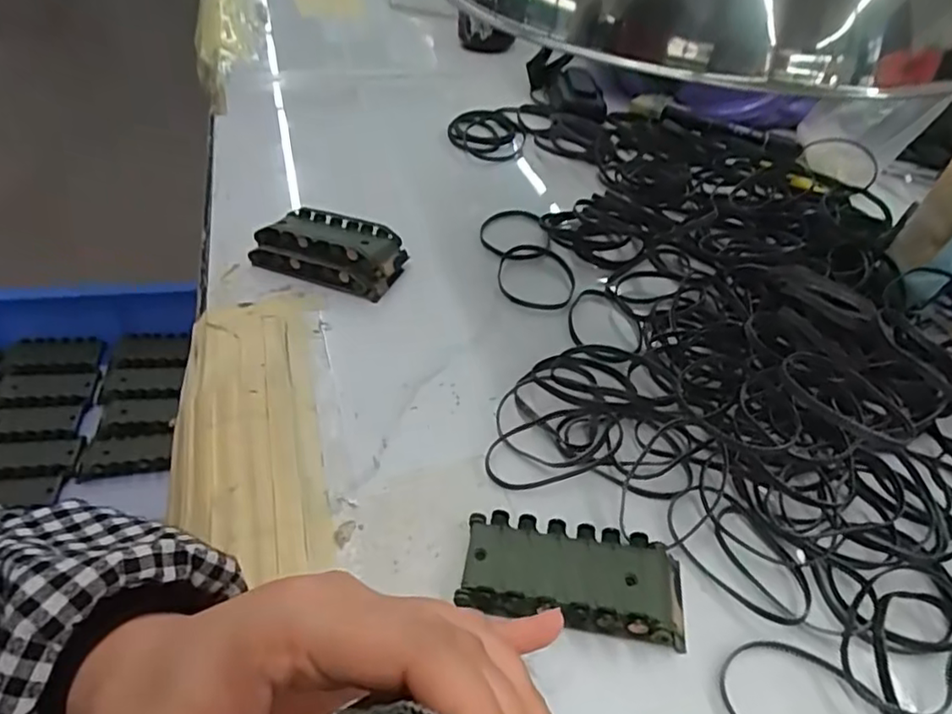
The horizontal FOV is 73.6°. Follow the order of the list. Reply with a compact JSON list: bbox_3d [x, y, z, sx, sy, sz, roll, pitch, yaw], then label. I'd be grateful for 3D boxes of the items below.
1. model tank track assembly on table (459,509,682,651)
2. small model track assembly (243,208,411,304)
[{"bbox_3d":[0.043,0.097,0.278,0.095,0.014,0.045,9,43,5],"label":"model tank track assembly on table"},{"bbox_3d":[-0.101,-0.074,0.441,0.096,0.027,0.053,14,44,11],"label":"small model track assembly"}]

